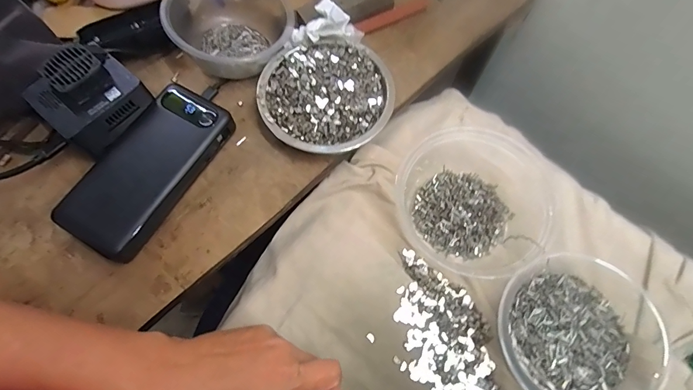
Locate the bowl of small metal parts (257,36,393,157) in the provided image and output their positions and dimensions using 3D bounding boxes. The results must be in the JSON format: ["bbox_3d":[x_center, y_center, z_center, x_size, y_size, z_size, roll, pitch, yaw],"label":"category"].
[{"bbox_3d":[-0.018,-0.092,0.354,0.119,0.030,0.119,0,69,0],"label":"bowl of small metal parts"}]

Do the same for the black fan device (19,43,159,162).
[{"bbox_3d":[-0.225,-0.087,0.323,0.076,0.037,0.077,37,73,12],"label":"black fan device"}]

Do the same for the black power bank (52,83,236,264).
[{"bbox_3d":[-0.173,-0.025,0.328,0.073,0.025,0.155,30,72,11],"label":"black power bank"}]

